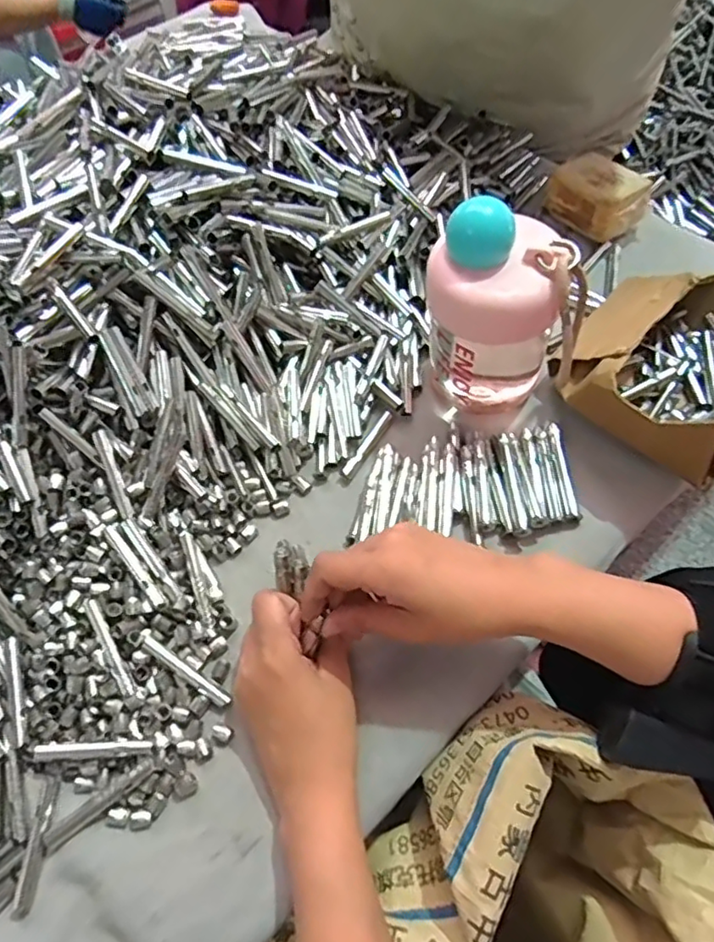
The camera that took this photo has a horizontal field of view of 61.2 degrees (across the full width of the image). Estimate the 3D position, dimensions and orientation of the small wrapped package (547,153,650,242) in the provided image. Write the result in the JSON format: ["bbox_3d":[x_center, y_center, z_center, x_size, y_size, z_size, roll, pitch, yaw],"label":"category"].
[{"bbox_3d":[0.224,-0.257,0.563,0.059,0.043,0.089,-35,64,-16],"label":"small wrapped package"}]

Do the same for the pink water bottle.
[{"bbox_3d":[0.099,-0.106,0.417,0.099,0.134,0.079,-17,61,-7],"label":"pink water bottle"}]

